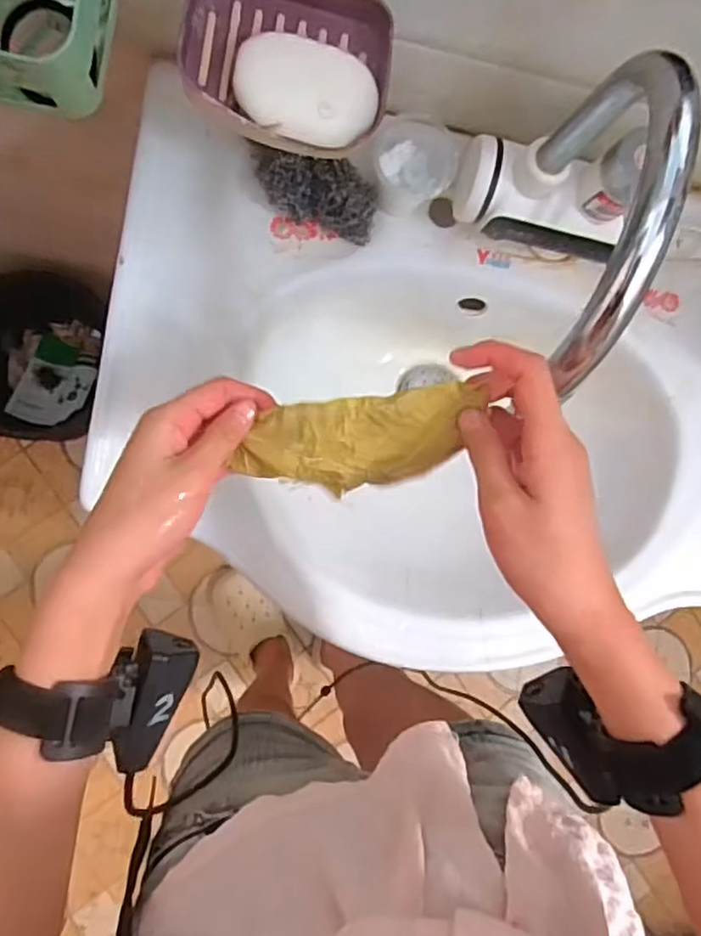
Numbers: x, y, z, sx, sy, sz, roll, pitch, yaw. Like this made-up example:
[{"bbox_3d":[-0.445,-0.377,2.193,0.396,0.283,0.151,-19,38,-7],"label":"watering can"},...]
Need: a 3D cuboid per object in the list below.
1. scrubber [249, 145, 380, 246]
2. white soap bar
[{"bbox_3d":[-0.029,-0.223,0.542,0.102,0.027,0.055,13,85,-6],"label":"scrubber"},{"bbox_3d":[-0.027,-0.246,0.428,0.089,0.020,0.068,13,85,-6],"label":"white soap bar"}]

